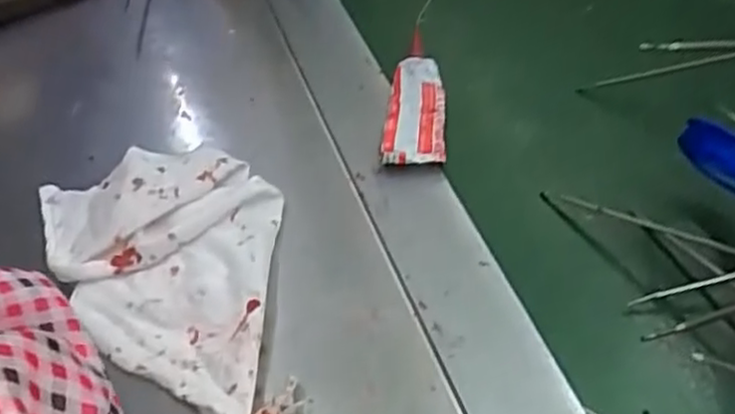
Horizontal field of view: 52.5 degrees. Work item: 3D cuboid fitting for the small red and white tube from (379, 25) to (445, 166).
[{"bbox_3d":[0.030,-0.070,0.458,0.036,0.023,0.112,-1,51,9],"label":"small red and white tube"}]

